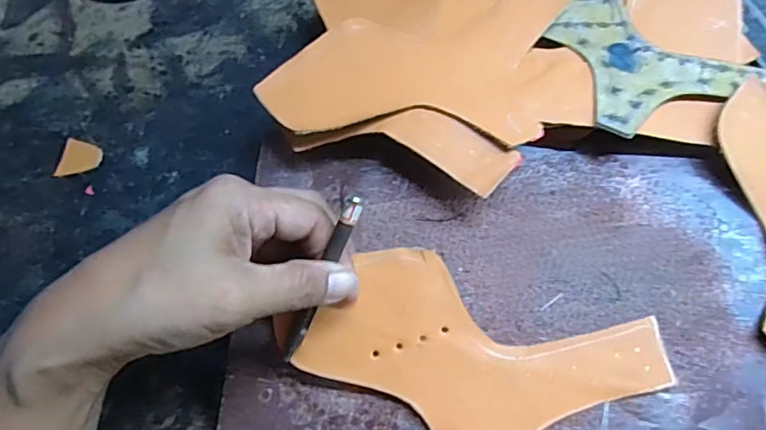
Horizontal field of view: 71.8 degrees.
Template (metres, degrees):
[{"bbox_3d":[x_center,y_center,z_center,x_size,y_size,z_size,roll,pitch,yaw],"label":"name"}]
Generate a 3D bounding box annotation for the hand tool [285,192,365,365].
[{"bbox_3d":[-0.029,0.031,0.247,0.007,0.009,0.089,29,107,14],"label":"hand tool"}]

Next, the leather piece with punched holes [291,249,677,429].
[{"bbox_3d":[0.049,0.066,0.258,0.137,0.024,0.126,41,75,17],"label":"leather piece with punched holes"}]

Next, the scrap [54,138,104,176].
[{"bbox_3d":[-0.199,-0.037,0.347,0.025,0.004,0.026,7,68,6],"label":"scrap"}]

